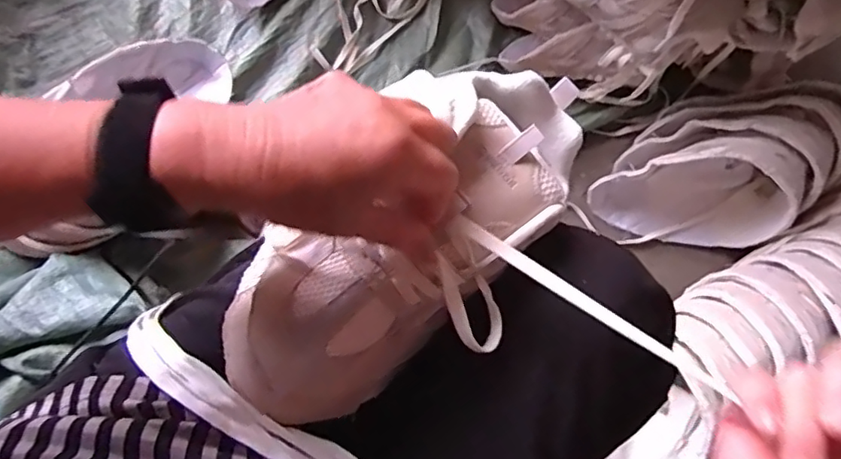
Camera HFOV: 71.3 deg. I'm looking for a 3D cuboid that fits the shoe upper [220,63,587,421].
[{"bbox_3d":[-0.013,0.000,0.355,0.263,0.070,0.118,-45,82,-4],"label":"shoe upper"}]

